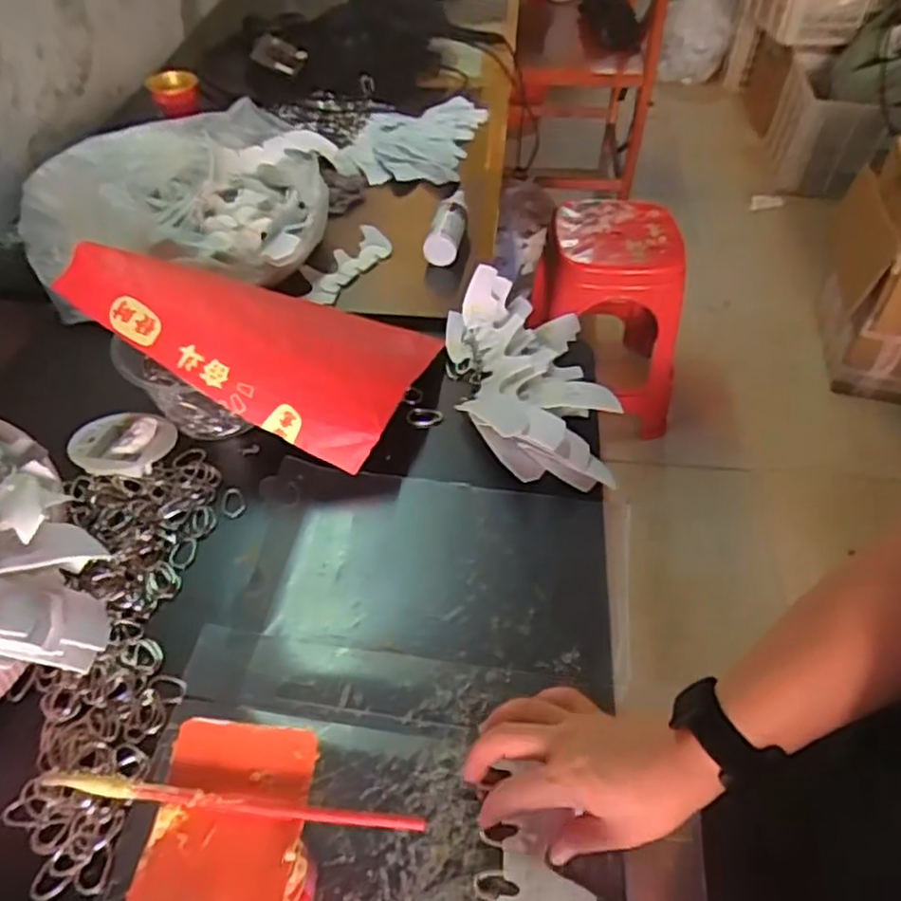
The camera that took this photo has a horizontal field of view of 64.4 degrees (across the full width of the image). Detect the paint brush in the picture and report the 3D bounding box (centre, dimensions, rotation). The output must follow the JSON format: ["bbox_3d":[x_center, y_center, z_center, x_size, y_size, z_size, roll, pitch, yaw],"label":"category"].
[{"bbox_3d":[-0.115,0.188,0.382,0.201,0.012,0.009,5,49,4],"label":"paint brush"}]

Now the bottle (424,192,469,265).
[{"bbox_3d":[0.002,-0.280,0.859,0.040,0.036,0.143,9,49,7],"label":"bottle"}]

